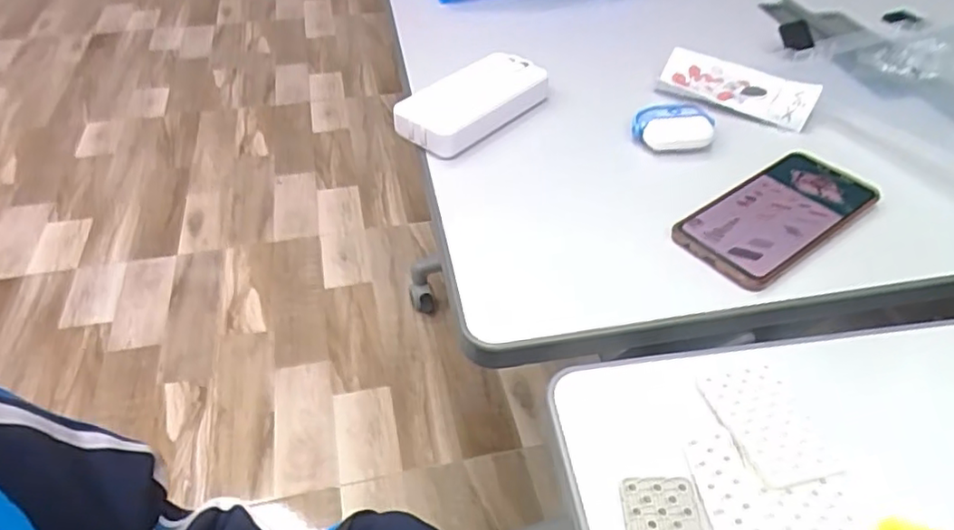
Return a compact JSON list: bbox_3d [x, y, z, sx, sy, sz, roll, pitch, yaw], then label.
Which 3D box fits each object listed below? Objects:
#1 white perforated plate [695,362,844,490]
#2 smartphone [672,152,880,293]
[{"bbox_3d":[0.157,0.085,0.336,0.049,0.006,0.071,-7,45,-8],"label":"white perforated plate"},{"bbox_3d":[0.223,-0.039,0.457,0.157,0.010,0.074,-27,51,-26],"label":"smartphone"}]

